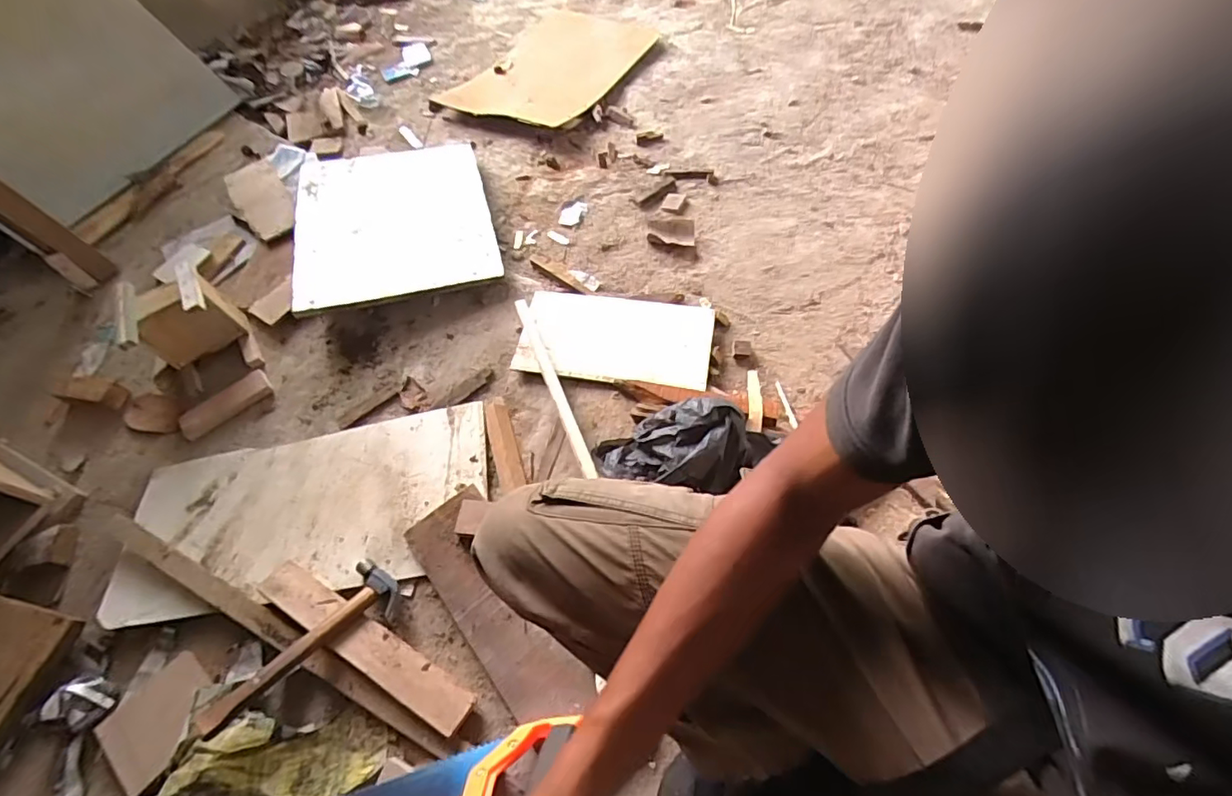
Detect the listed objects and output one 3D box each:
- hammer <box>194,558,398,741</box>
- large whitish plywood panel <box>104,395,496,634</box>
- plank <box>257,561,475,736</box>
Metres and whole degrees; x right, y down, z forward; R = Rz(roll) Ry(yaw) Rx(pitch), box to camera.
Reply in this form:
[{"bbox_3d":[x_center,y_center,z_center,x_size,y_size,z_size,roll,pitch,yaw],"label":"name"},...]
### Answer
[{"bbox_3d":[-0.394,0.313,0.696,0.078,0.027,0.245,34,52,21],"label":"hammer"},{"bbox_3d":[-0.471,0.167,0.846,0.541,0.023,0.264,-9,59,-2],"label":"large whitish plywood panel"},{"bbox_3d":[-0.330,0.321,0.722,0.337,0.033,0.053,26,64,18],"label":"plank"}]

